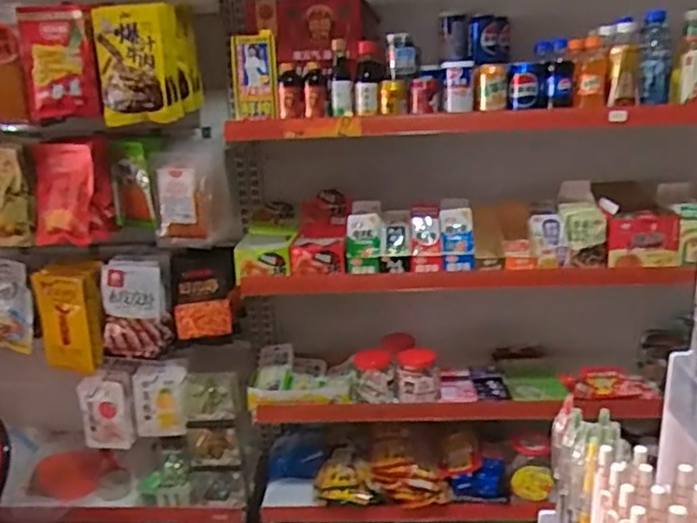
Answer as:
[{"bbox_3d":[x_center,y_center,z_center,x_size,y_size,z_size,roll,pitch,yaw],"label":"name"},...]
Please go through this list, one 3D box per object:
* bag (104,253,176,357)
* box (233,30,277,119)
[{"bbox_3d":[-0.505,0.105,1.560,0.159,0.253,0.078,0,-2,-11],"label":"bag"},{"bbox_3d":[-0.205,-0.404,1.423,0.094,0.169,0.052,-3,17,-2],"label":"box"}]

